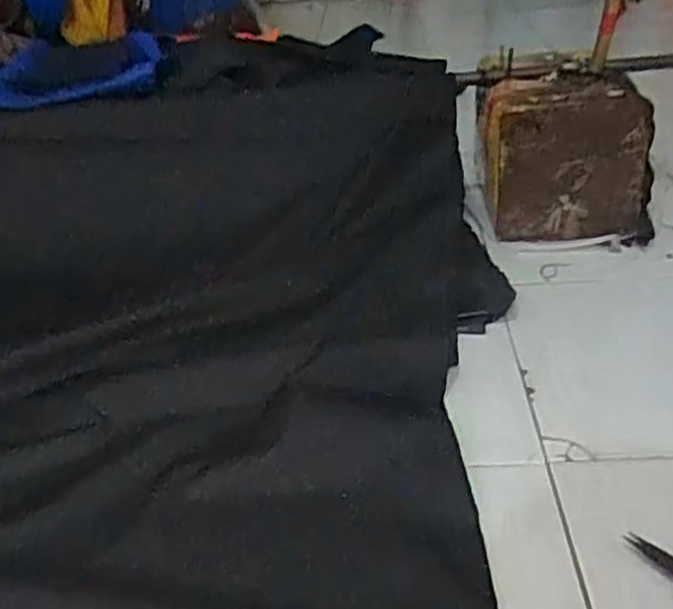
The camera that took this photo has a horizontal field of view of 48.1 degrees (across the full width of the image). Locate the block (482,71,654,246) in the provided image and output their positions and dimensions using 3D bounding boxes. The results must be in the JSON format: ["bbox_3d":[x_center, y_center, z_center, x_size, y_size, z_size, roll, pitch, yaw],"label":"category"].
[{"bbox_3d":[0.422,-0.270,1.376,0.281,0.265,0.208,2,31,13],"label":"block"}]

